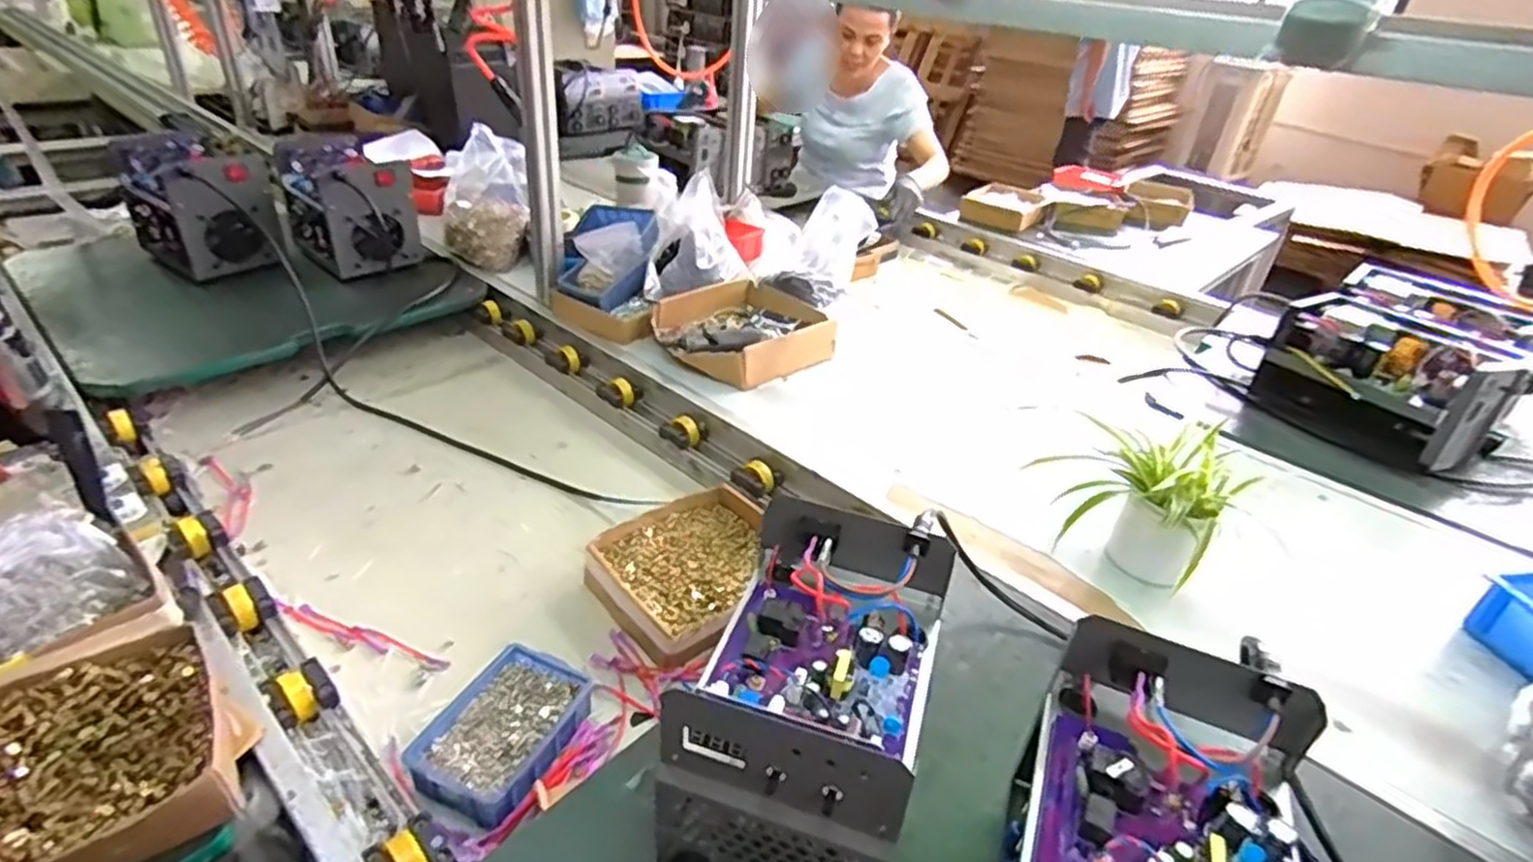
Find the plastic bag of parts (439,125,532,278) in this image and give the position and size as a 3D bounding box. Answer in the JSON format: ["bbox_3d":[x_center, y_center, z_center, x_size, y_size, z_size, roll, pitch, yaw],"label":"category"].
[{"bbox_3d":[-0.560,-0.465,1.503,0.155,0.220,0.215,-6,34,-18],"label":"plastic bag of parts"}]

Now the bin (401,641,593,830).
[{"bbox_3d":[-0.237,0.273,0.687,0.106,0.039,0.152,17,34,17],"label":"bin"}]

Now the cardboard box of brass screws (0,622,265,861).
[{"bbox_3d":[-0.509,0.245,0.532,0.217,0.055,0.179,-20,41,-34],"label":"cardboard box of brass screws"}]

